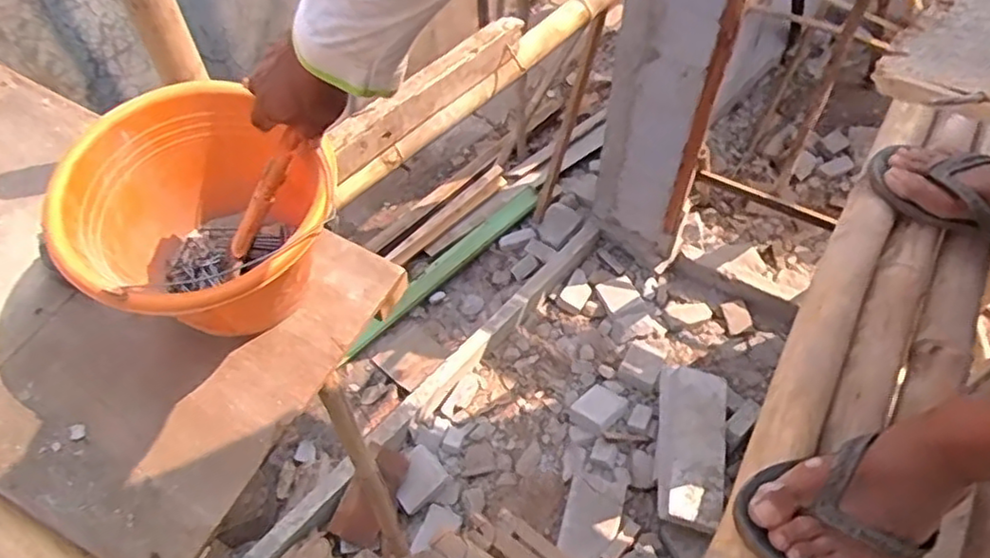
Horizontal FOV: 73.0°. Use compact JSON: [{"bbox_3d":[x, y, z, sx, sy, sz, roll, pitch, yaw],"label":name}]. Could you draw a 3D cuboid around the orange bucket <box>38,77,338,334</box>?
[{"bbox_3d":[-0.285,-0.046,0.689,0.243,0.181,0.248,0,57,1],"label":"orange bucket"}]

